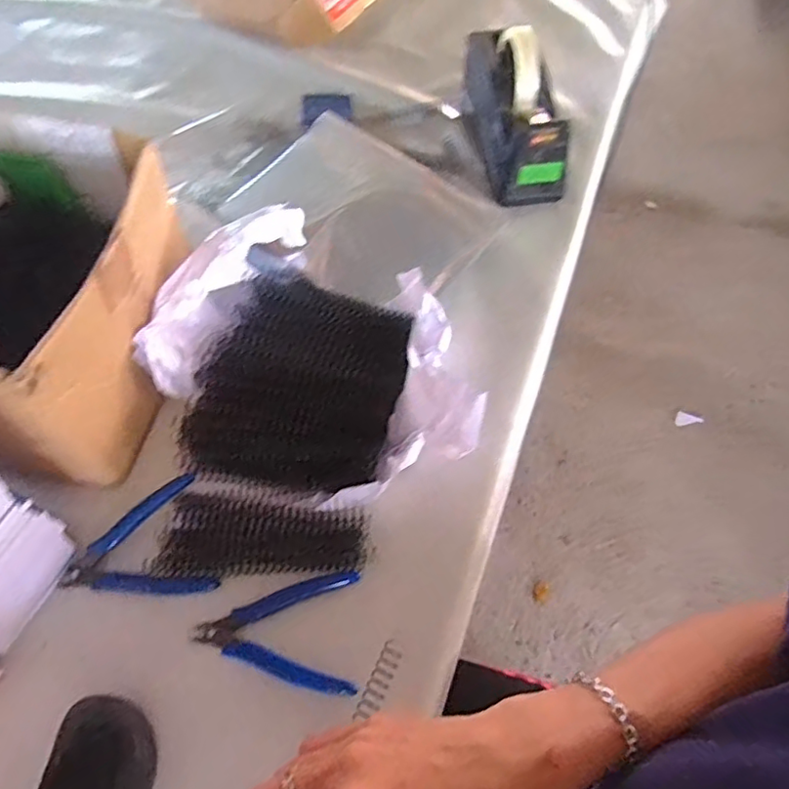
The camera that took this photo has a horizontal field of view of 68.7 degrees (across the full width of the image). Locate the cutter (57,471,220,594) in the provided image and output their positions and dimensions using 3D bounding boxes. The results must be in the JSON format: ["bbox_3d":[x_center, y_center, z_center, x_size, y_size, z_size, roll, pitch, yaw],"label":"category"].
[{"bbox_3d":[-0.186,0.105,0.438,0.110,0.009,0.087,1,59,2],"label":"cutter"}]

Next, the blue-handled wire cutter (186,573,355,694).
[{"bbox_3d":[-0.083,0.163,0.405,0.111,0.010,0.079,1,59,2],"label":"blue-handled wire cutter"}]

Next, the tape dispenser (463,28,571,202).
[{"bbox_3d":[0.130,-0.312,0.616,0.078,0.100,0.179,-7,59,-2],"label":"tape dispenser"}]

